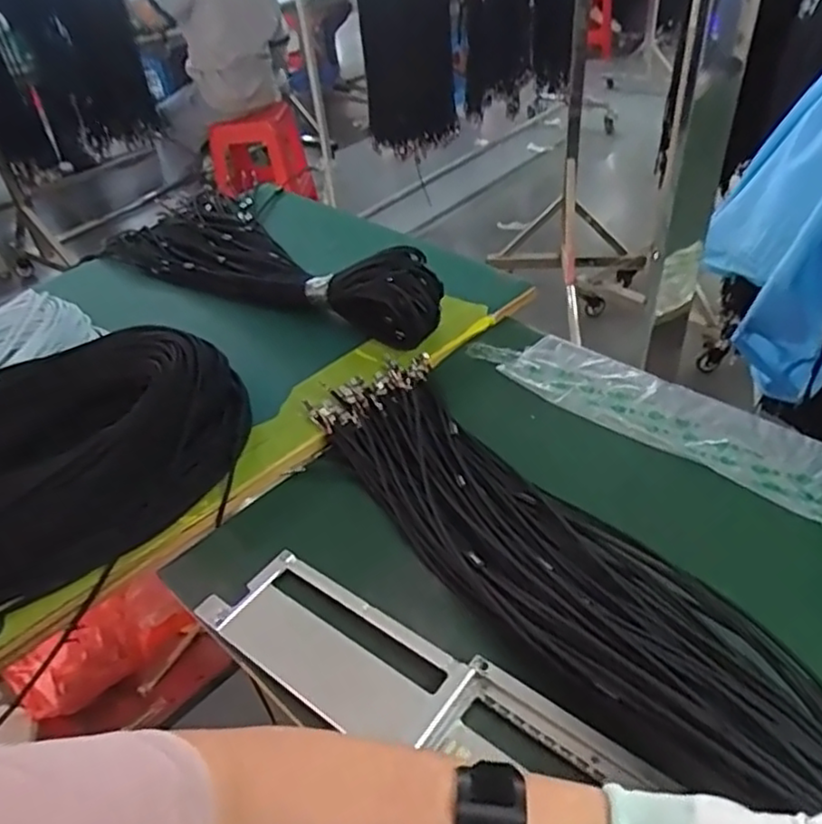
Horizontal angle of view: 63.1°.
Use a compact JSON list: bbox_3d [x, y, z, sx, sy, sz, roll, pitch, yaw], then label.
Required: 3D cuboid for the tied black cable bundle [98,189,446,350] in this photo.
[{"bbox_3d":[-0.215,-0.226,0.921,0.186,0.107,0.614,-35,48,-30],"label":"tied black cable bundle"}]

